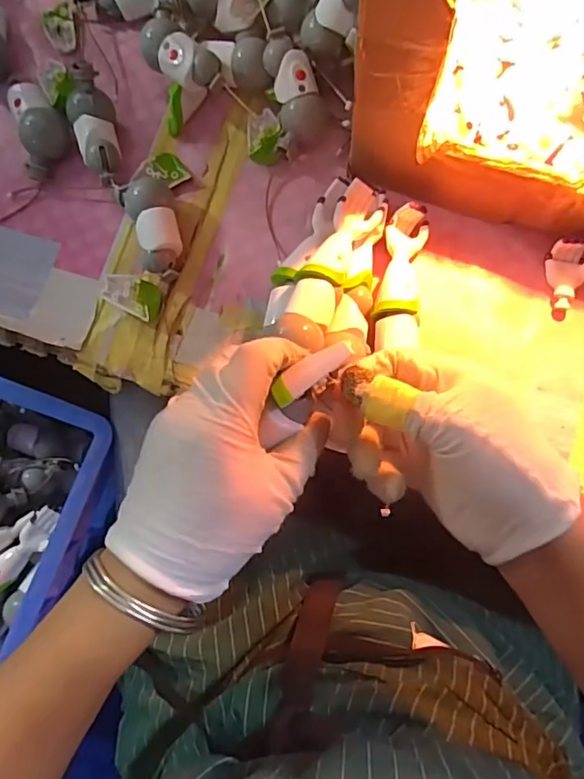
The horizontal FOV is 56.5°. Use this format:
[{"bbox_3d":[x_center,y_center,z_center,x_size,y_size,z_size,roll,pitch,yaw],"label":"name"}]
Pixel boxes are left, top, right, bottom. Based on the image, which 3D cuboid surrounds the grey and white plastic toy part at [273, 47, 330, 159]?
[{"bbox_3d":[0.007,-0.214,0.410,0.036,0.040,0.059,-5,81,3],"label":"grey and white plastic toy part"}]

